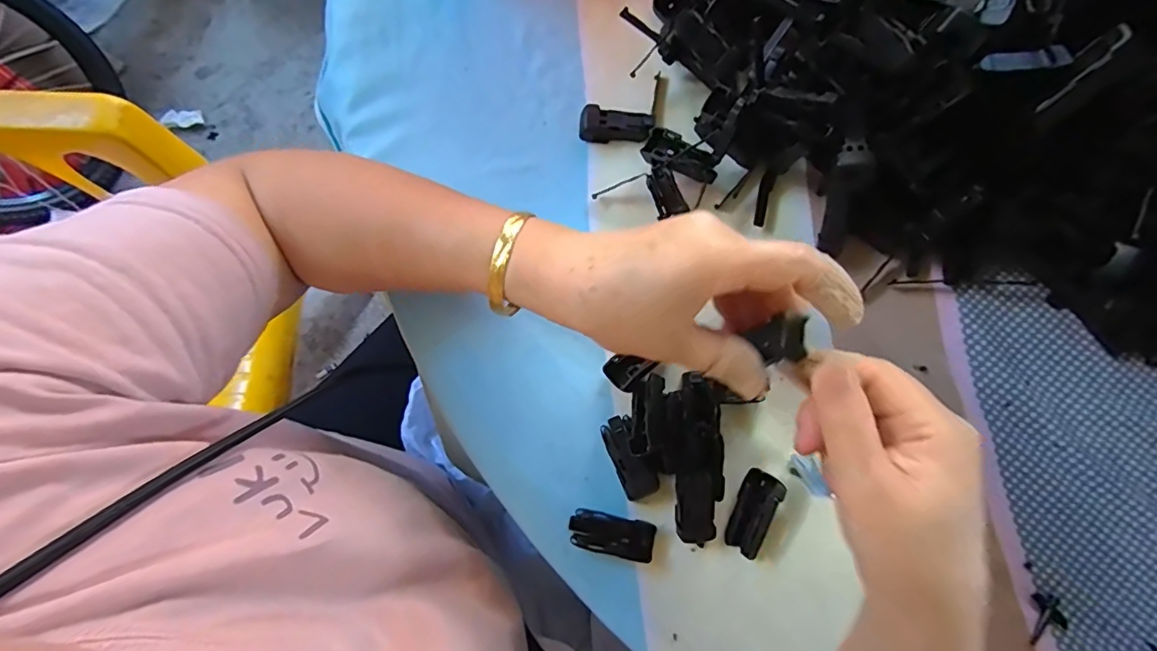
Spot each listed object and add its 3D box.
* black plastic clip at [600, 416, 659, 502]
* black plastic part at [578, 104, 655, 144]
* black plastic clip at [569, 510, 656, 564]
[{"bbox_3d":[0.029,0.077,0.308,0.020,0.014,0.047,-24,80,-6],"label":"black plastic clip"},{"bbox_3d":[0.024,-0.129,0.347,0.046,0.014,0.019,8,78,1],"label":"black plastic part"},{"bbox_3d":[0.019,0.118,0.302,0.049,0.011,0.020,13,79,2],"label":"black plastic clip"}]

